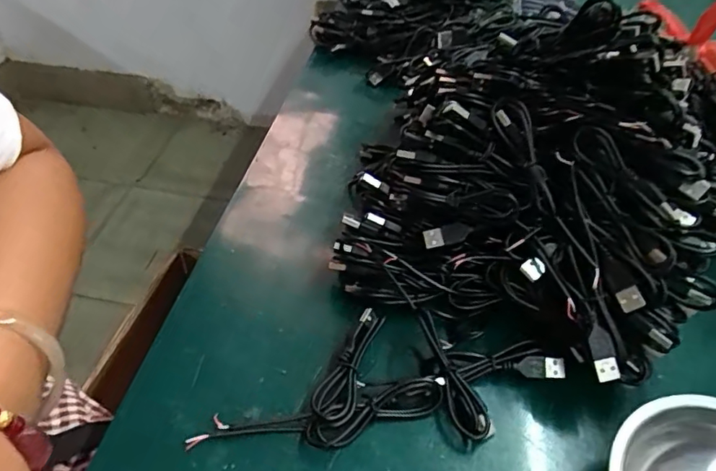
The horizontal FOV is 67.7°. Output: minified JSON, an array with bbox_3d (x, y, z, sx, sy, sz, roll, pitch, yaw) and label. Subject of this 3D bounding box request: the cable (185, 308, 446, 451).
[{"bbox_3d":[-0.019,0.098,0.297,0.128,0.019,0.063,-27,52,-27],"label":"cable"}]

